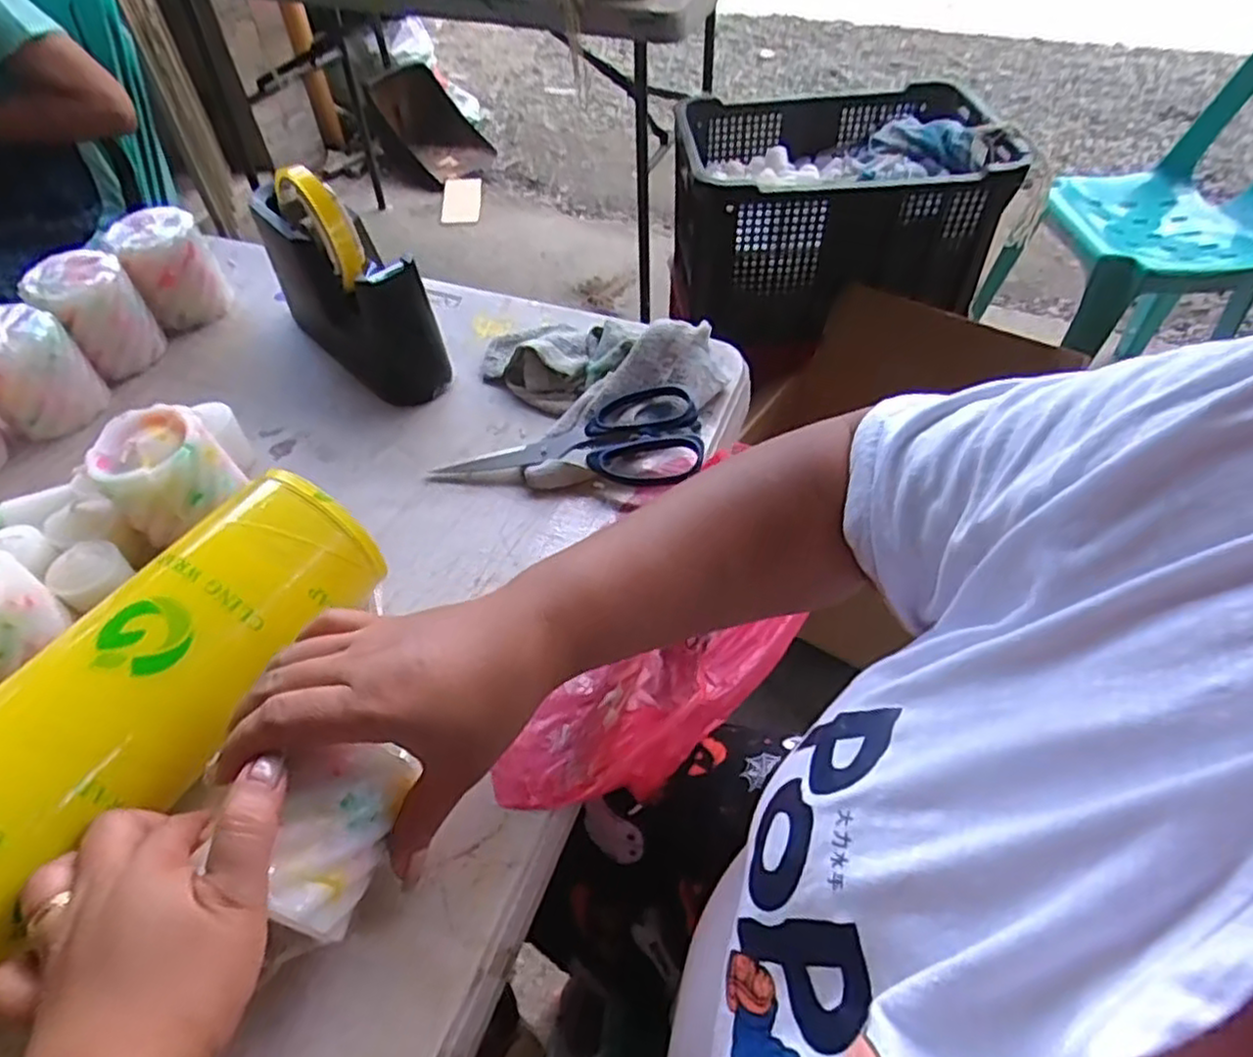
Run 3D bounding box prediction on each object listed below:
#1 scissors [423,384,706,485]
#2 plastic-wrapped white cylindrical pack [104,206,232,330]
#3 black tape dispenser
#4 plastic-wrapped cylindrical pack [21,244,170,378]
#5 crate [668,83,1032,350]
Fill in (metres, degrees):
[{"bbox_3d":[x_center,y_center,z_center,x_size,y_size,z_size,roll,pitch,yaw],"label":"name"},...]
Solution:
[{"bbox_3d":[-0.039,-0.063,0.495,0.180,0.029,0.080,4,50,5],"label":"scissors"},{"bbox_3d":[-0.379,-0.217,0.601,0.067,0.078,0.055,-28,55,-21],"label":"plastic-wrapped white cylindrical pack"},{"bbox_3d":[-0.212,-0.182,0.539,0.174,0.129,0.051,36,59,27],"label":"black tape dispenser"},{"bbox_3d":[-0.409,-0.166,0.558,0.065,0.076,0.065,-32,57,-23],"label":"plastic-wrapped cylindrical pack"},{"bbox_3d":[0.360,-0.571,1.261,0.485,0.253,0.377,-7,50,-5],"label":"crate"}]

